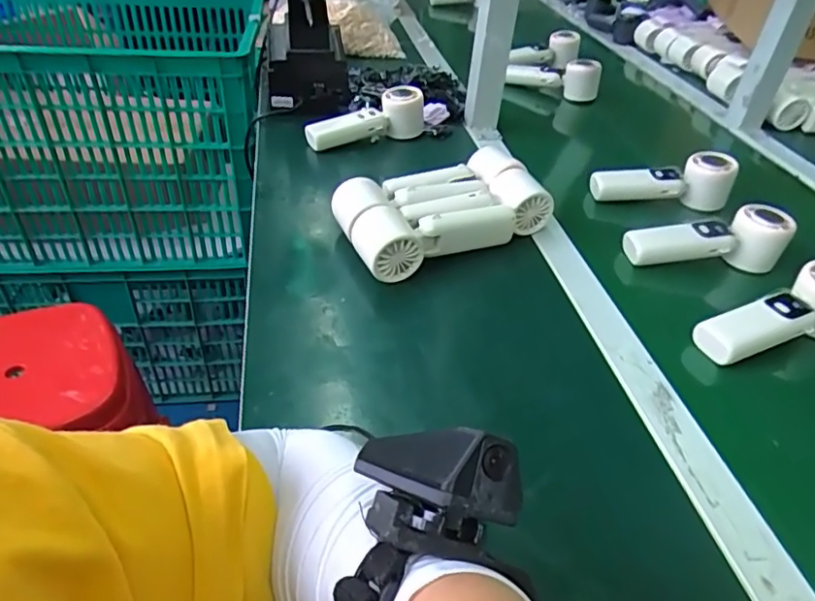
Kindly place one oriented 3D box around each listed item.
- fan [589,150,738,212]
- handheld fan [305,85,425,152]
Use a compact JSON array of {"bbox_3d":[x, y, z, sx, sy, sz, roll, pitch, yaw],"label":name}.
[{"bbox_3d":[0.311,-0.149,0.703,0.167,0.057,0.043,6,40,-1],"label":"fan"},{"bbox_3d":[-0.055,-0.247,0.773,0.161,0.061,0.046,-20,47,-27],"label":"handheld fan"}]

